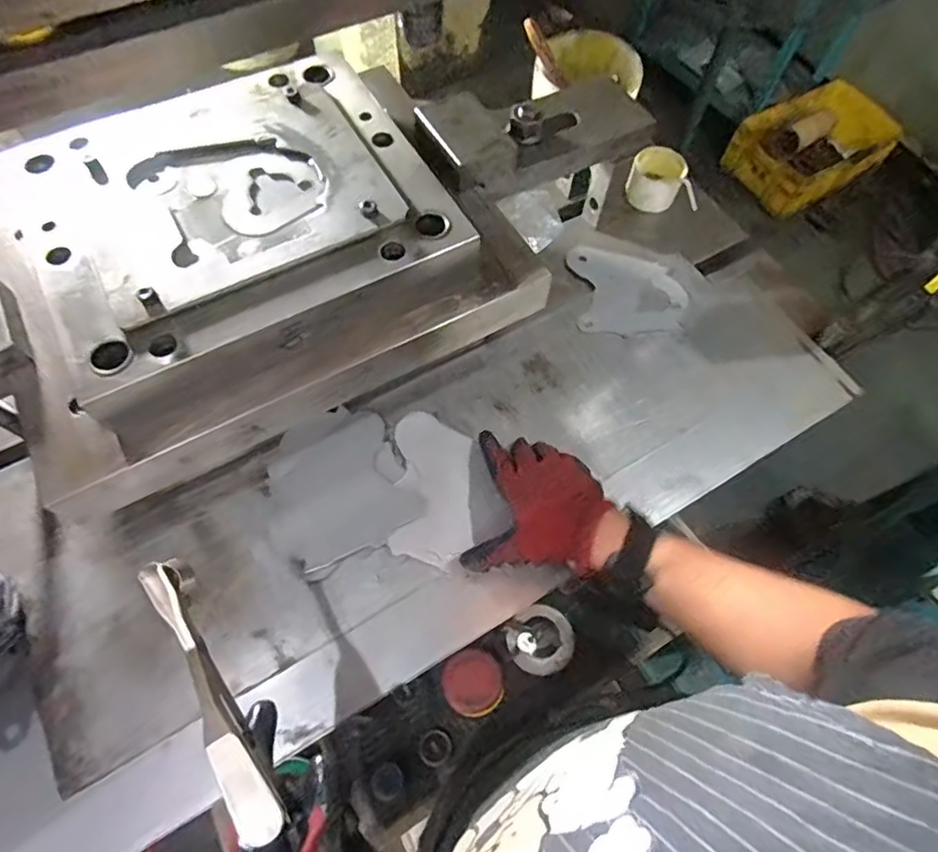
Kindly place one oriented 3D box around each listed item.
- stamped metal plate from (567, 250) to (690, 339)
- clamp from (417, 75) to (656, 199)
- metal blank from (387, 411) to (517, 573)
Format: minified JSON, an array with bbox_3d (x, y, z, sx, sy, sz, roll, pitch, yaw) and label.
[{"bbox_3d":[0.192,-0.164,0.685,0.129,0.008,0.129,1,64,-1],"label":"stamped metal plate"},{"bbox_3d":[0.082,-0.309,0.587,0.247,0.058,0.108,-26,68,-13],"label":"clamp"},{"bbox_3d":[-0.019,0.059,0.558,0.106,0.006,0.147,1,68,-2],"label":"metal blank"}]

